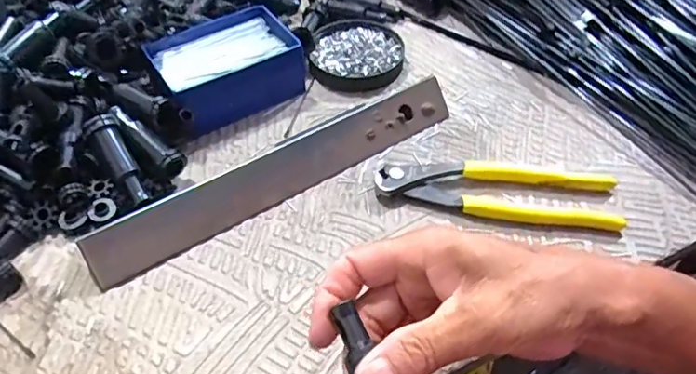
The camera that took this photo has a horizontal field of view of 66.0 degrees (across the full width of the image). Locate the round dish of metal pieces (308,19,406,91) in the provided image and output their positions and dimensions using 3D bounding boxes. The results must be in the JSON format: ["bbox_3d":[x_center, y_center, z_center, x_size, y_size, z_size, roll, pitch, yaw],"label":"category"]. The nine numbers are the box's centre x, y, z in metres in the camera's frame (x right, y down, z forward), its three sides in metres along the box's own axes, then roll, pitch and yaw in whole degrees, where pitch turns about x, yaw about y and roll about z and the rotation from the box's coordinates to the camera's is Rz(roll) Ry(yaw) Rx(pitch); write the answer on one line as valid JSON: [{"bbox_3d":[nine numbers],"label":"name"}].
[{"bbox_3d":[0.010,-0.125,0.487,0.081,0.020,0.089,4,50,4],"label":"round dish of metal pieces"}]

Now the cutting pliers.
[{"bbox_3d":[0.105,-0.002,0.379,0.163,0.017,0.051,8,51,8],"label":"cutting pliers"}]

